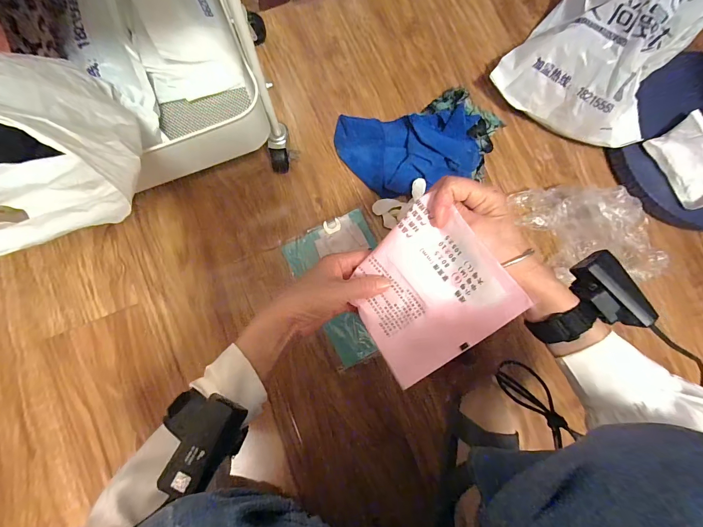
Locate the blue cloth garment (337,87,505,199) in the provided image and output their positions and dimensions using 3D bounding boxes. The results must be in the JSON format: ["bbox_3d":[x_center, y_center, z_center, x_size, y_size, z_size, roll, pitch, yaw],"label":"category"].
[{"bbox_3d":[0.119,-0.199,0.529,0.270,0.061,0.149,-13,84,-5],"label":"blue cloth garment"}]

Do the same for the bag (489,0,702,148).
[{"bbox_3d":[0.401,-0.353,0.491,0.242,0.217,0.243,30,82,1],"label":"bag"}]

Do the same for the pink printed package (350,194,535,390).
[{"bbox_3d":[0.070,0.027,0.325,0.142,0.020,0.137,-42,71,22],"label":"pink printed package"}]

